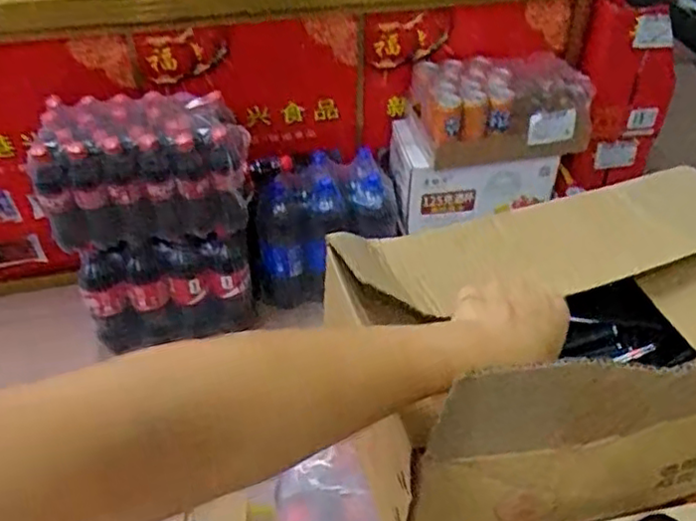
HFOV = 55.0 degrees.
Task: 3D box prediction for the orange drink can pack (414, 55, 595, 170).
[{"bbox_3d":[0.319,-0.316,1.407,0.356,0.157,0.192,-2,40,0],"label":"orange drink can pack"}]

